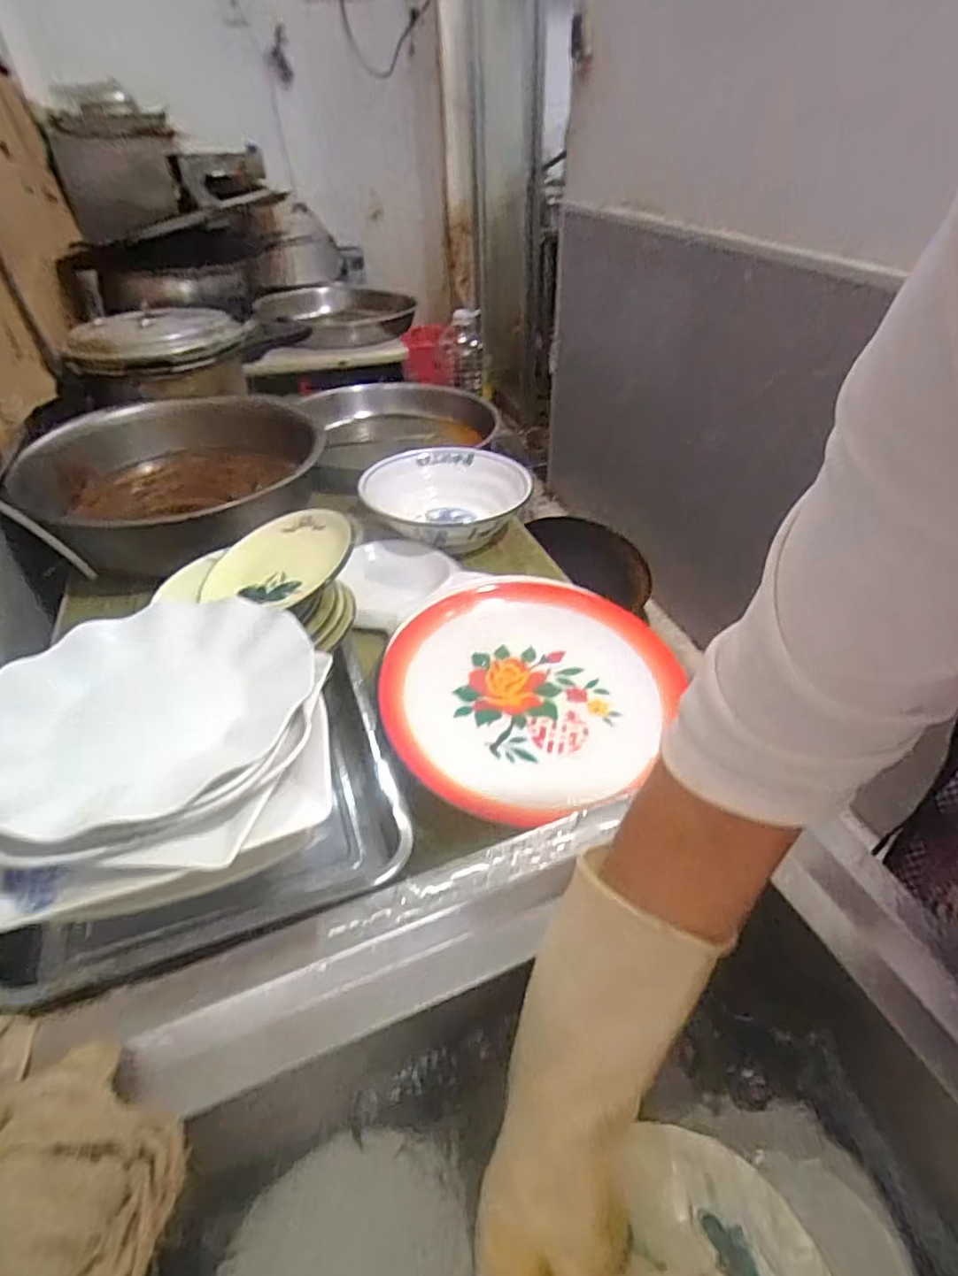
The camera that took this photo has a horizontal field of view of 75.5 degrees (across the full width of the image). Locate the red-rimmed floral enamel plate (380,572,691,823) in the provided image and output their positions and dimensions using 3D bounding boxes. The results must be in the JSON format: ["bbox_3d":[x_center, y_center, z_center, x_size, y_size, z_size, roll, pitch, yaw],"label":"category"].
[{"bbox_3d":[0.045,0.041,0.558,0.247,0.040,0.264,-1,40,1],"label":"red-rimmed floral enamel plate"}]

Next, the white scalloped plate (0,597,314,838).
[{"bbox_3d":[-0.221,0.039,0.411,0.209,0.025,0.211,-1,40,1],"label":"white scalloped plate"}]

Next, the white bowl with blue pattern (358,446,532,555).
[{"bbox_3d":[-0.045,-0.185,0.854,0.214,0.074,0.210,-1,40,1],"label":"white bowl with blue pattern"}]

